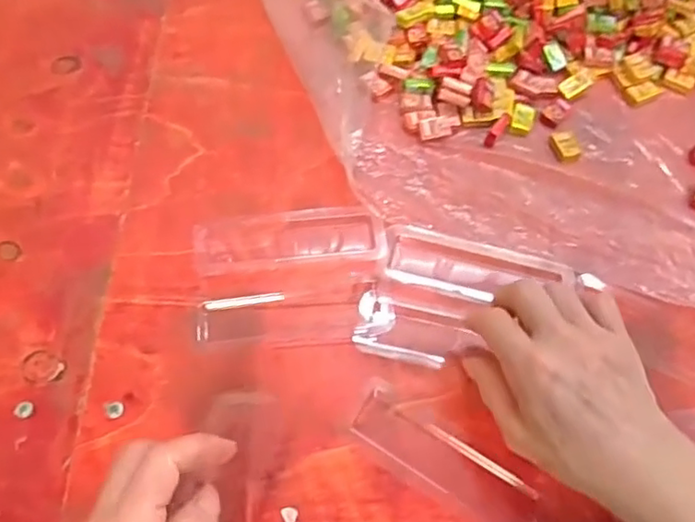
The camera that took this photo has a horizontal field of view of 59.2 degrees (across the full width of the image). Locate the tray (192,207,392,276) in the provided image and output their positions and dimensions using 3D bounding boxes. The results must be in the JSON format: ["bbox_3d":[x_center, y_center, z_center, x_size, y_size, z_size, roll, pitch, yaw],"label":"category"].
[{"bbox_3d":[-0.042,-0.017,0.449,0.136,0.008,0.045,-5,63,-4],"label":"tray"}]

